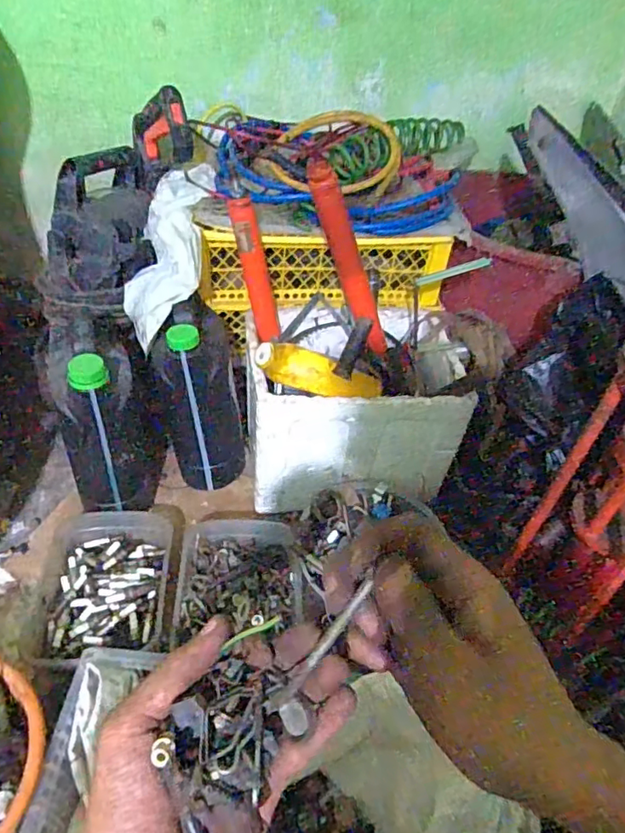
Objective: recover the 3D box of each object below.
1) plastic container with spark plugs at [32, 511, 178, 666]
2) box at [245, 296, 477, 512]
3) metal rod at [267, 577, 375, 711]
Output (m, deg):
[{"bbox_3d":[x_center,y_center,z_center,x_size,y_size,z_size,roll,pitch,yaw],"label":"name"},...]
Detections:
[{"bbox_3d":[-0.299,0.229,0.830,0.178,0.048,0.244,-2,44,-10],"label":"plastic container with spark plugs"},{"bbox_3d":[0.058,-0.012,0.970,0.330,0.239,0.279,-2,44,-11],"label":"box"},{"bbox_3d":[0.003,0.099,0.239,0.007,0.006,0.068,38,92,28],"label":"metal rod"}]

